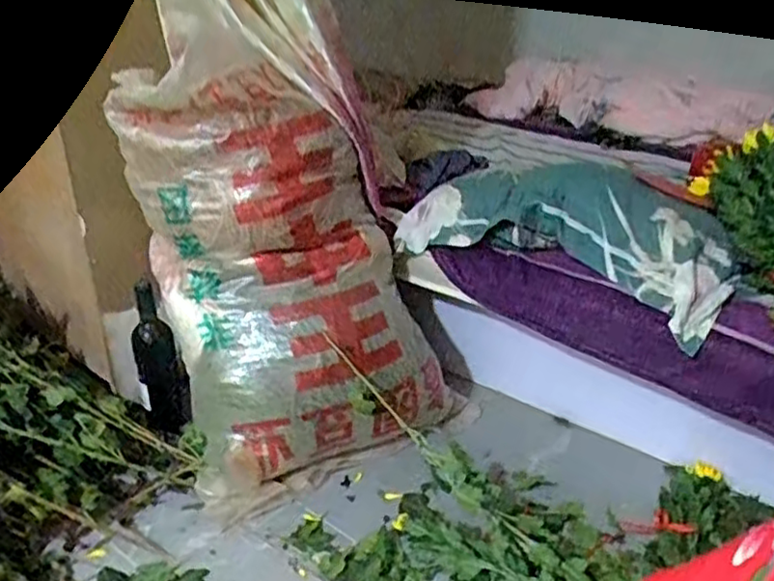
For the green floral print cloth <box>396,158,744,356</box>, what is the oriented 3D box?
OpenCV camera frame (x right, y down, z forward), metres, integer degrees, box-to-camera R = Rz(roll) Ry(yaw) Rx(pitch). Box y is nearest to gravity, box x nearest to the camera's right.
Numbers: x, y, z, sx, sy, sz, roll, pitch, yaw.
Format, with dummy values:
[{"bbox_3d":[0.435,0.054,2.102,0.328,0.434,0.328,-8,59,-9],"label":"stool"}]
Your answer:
[{"bbox_3d":[0.253,-0.103,1.017,0.168,0.160,0.513,-21,33,-38],"label":"green floral print cloth"}]

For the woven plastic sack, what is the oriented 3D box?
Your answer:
[{"bbox_3d":[-0.132,-0.006,1.065,0.435,0.627,0.334,-12,28,-25],"label":"woven plastic sack"}]

